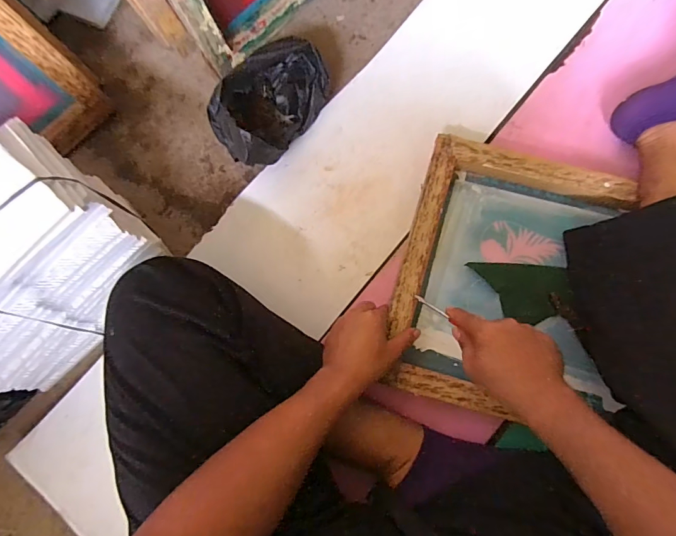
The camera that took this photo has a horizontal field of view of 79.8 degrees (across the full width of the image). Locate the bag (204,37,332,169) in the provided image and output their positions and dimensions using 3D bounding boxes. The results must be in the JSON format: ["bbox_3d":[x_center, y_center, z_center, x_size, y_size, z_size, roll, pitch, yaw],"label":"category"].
[{"bbox_3d":[-0.100,-0.246,0.611,0.117,0.107,0.198,35,87,10],"label":"bag"}]

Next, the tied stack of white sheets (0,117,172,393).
[{"bbox_3d":[-0.407,0.010,0.523,0.157,0.213,0.308,37,87,8],"label":"tied stack of white sheets"}]

